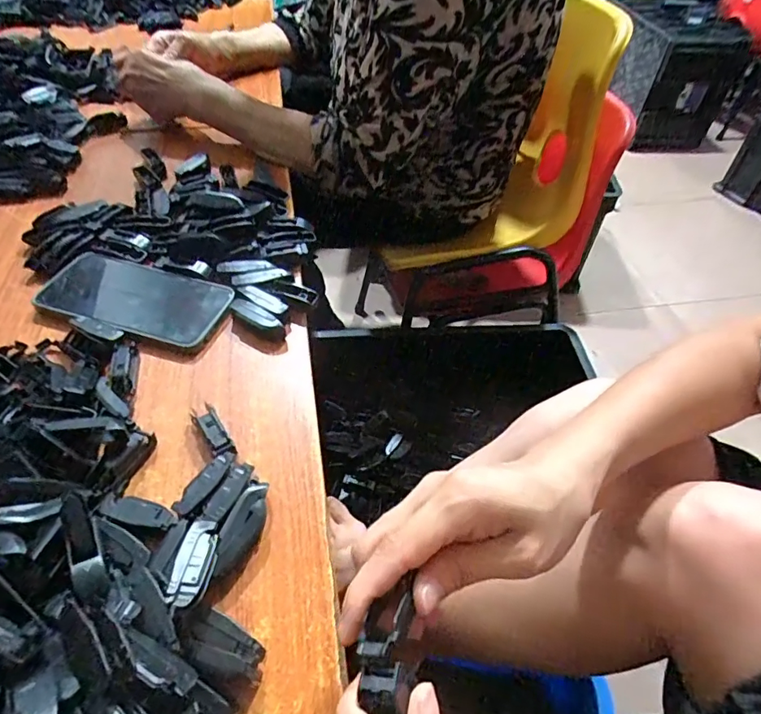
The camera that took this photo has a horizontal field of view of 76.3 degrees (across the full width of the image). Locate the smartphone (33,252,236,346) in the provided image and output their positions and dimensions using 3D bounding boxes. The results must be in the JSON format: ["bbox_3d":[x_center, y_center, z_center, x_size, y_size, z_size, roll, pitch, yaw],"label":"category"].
[{"bbox_3d":[-0.215,-0.054,0.431,0.161,0.006,0.076,15,51,12],"label":"smartphone"}]

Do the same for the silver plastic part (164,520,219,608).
[{"bbox_3d":[-0.101,0.111,0.264,0.020,0.005,0.051,-2,32,-2],"label":"silver plastic part"}]

